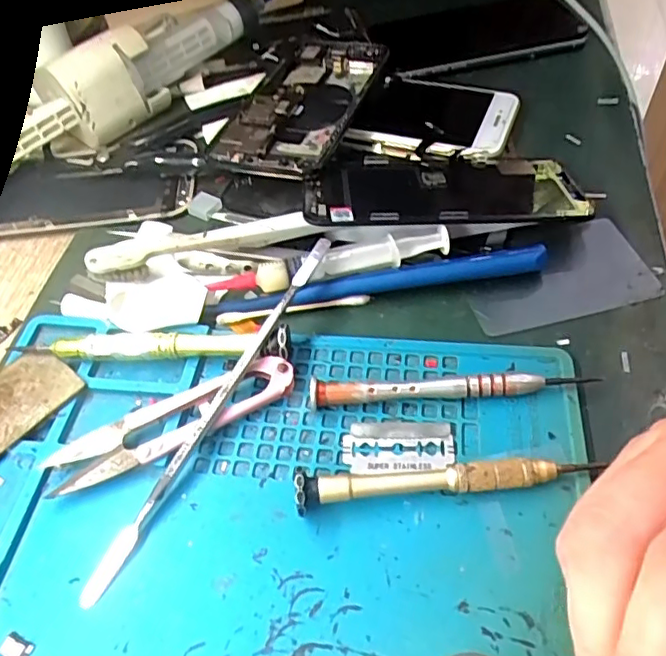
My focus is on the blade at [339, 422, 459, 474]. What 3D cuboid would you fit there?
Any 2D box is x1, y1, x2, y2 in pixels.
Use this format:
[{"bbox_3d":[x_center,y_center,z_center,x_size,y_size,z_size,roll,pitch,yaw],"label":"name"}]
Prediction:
[{"bbox_3d":[0.025,0.045,0.231,0.042,0.004,0.021,-2,52,4],"label":"blade"}]

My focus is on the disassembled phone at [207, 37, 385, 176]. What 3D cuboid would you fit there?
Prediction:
[{"bbox_3d":[-0.017,-0.138,0.357,0.071,0.007,0.146,11,52,13],"label":"disassembled phone"}]

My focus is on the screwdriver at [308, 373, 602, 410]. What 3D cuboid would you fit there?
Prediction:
[{"bbox_3d":[0.048,0.024,0.241,0.113,0.011,0.008,-3,51,2],"label":"screwdriver"}]

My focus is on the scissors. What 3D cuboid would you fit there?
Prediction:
[{"bbox_3d":[-0.063,0.038,0.241,0.100,0.010,0.021,-24,53,-13],"label":"scissors"}]

